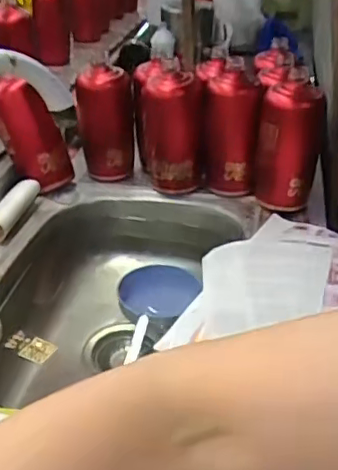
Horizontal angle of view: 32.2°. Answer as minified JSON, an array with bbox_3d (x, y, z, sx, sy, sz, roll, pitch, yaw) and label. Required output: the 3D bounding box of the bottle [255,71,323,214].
[{"bbox_3d":[0.163,-0.127,0.802,0.084,0.171,0.078,11,33,15],"label":"bottle"}]

